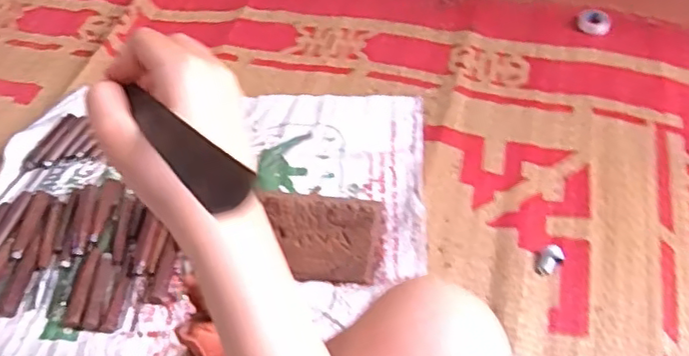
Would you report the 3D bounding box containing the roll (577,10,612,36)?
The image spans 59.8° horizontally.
[{"bbox_3d":[0.450,-0.281,1.078,0.056,0.021,0.056,-3,52,3],"label":"roll"}]

